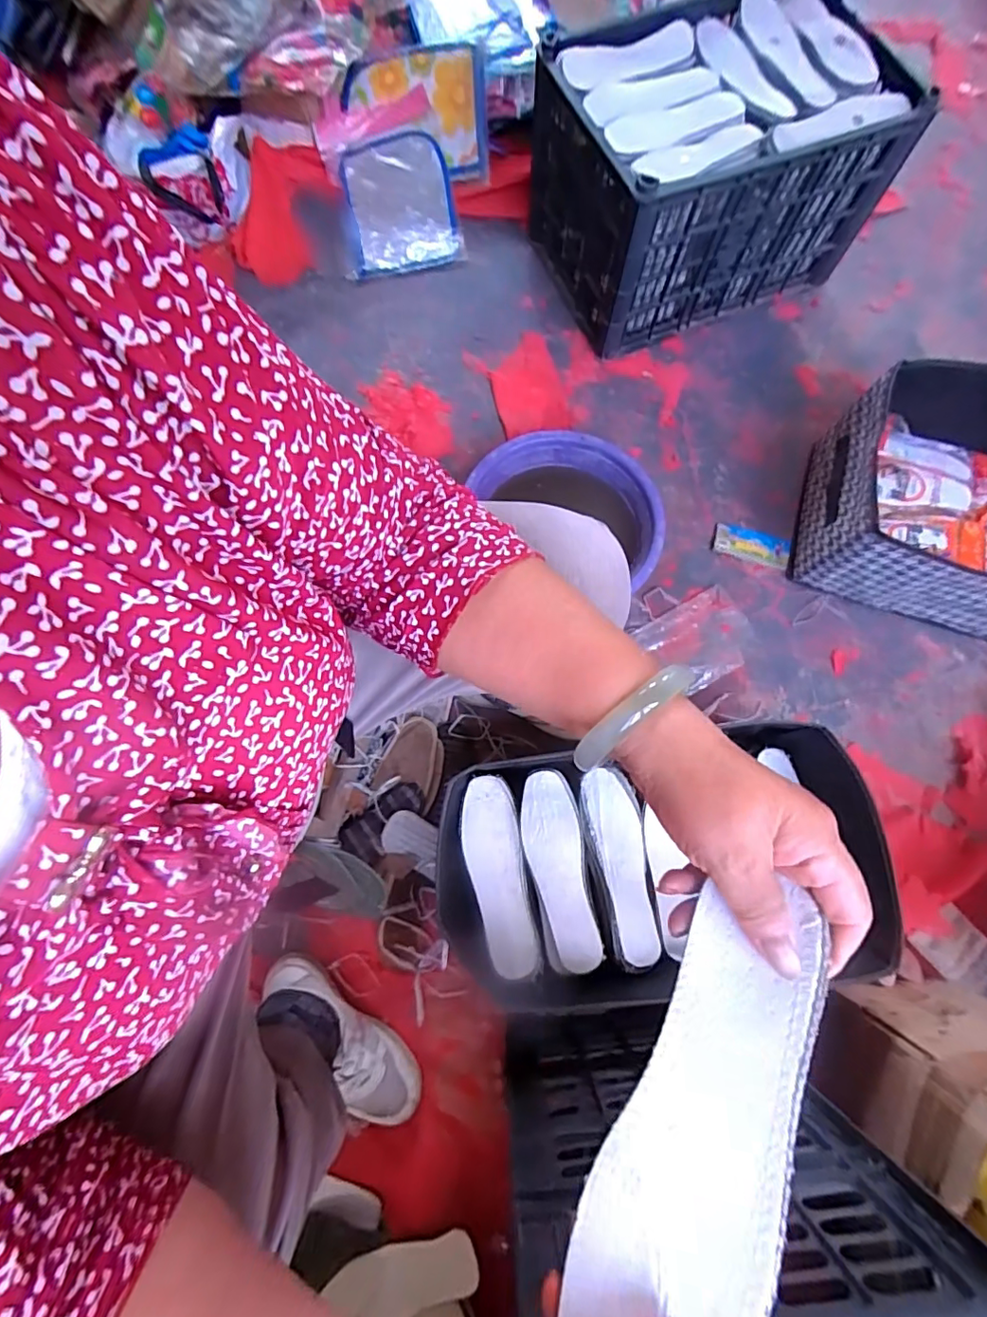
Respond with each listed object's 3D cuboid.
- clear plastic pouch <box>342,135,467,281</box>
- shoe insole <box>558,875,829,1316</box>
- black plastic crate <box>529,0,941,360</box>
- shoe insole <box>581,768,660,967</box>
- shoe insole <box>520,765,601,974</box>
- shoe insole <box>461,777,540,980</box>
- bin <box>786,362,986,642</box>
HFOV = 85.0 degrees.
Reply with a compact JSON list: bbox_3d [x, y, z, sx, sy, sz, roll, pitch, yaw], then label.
[{"bbox_3d":[-0.190,-0.908,1.066,0.221,0.063,0.284,-9,75,-3],"label":"clear plastic pouch"},{"bbox_3d":[0.090,0.198,0.226,0.064,0.012,0.195,18,76,39],"label":"shoe insole"},{"bbox_3d":[0.338,-0.822,0.909,0.471,0.274,0.378,-22,76,-6],"label":"black plastic crate"},{"bbox_3d":[0.159,0.245,0.651,0.062,0.025,0.214,-11,75,-3],"label":"shoe insole"},{"bbox_3d":[0.076,0.252,0.645,0.068,0.016,0.220,-9,75,-3],"label":"shoe insole"},{"bbox_3d":[0.004,0.253,0.633,0.067,0.016,0.215,-8,75,-3],"label":"shoe insole"},{"bbox_3d":[0.731,-0.206,0.801,0.466,0.191,0.318,17,75,4],"label":"bin"}]

